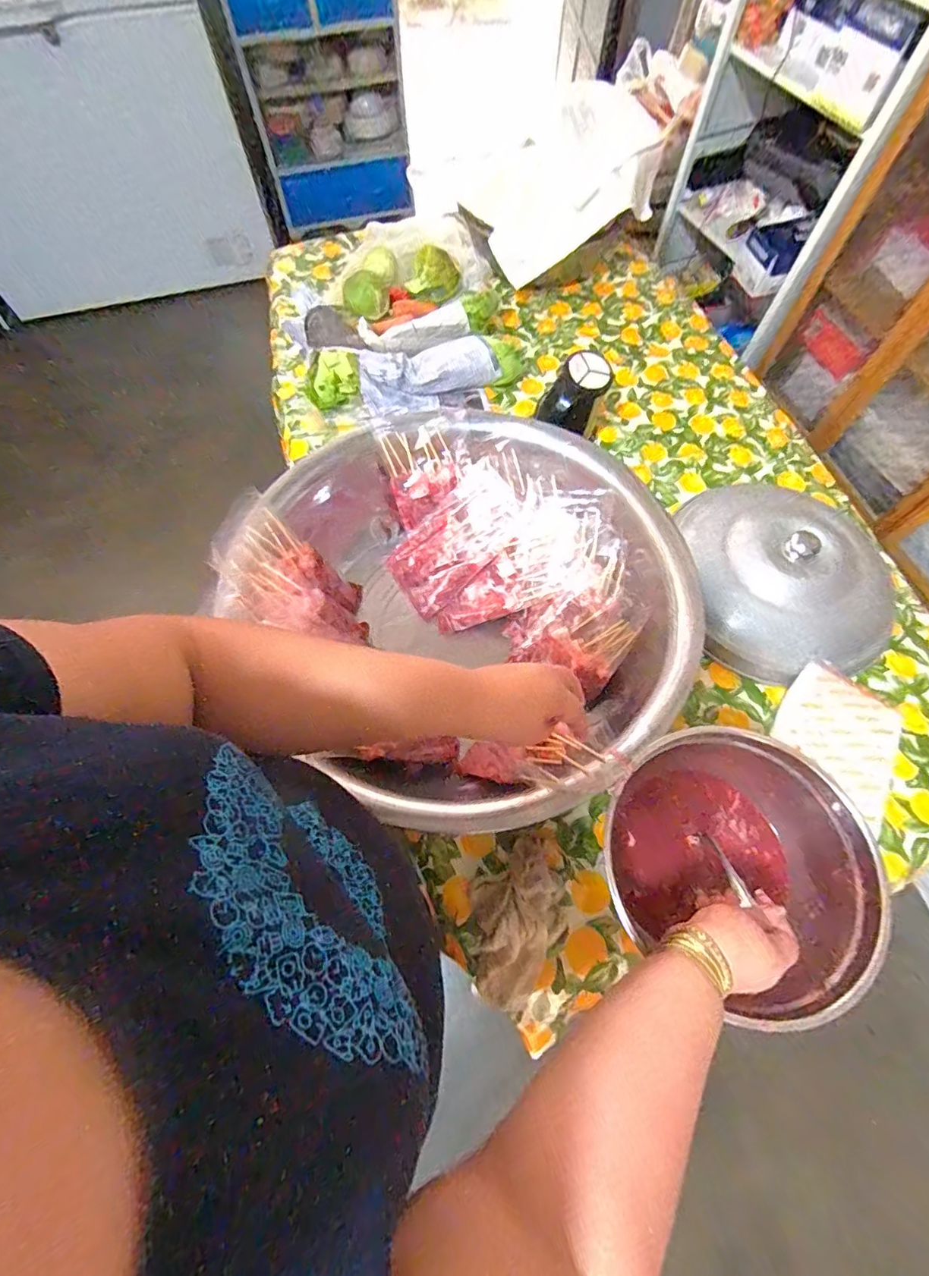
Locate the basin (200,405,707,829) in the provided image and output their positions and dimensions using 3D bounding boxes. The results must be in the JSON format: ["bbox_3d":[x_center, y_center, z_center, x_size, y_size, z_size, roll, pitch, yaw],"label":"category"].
[{"bbox_3d":[-0.001,-0.058,0.713,0.574,0.167,0.578,0,67,0],"label":"basin"}]

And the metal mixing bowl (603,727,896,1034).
[{"bbox_3d":[0.297,0.244,0.549,0.226,0.119,0.264,-6,67,-2],"label":"metal mixing bowl"}]

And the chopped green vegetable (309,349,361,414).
[{"bbox_3d":[-0.250,-0.492,0.942,0.105,0.073,0.097,-15,68,-6],"label":"chopped green vegetable"}]

